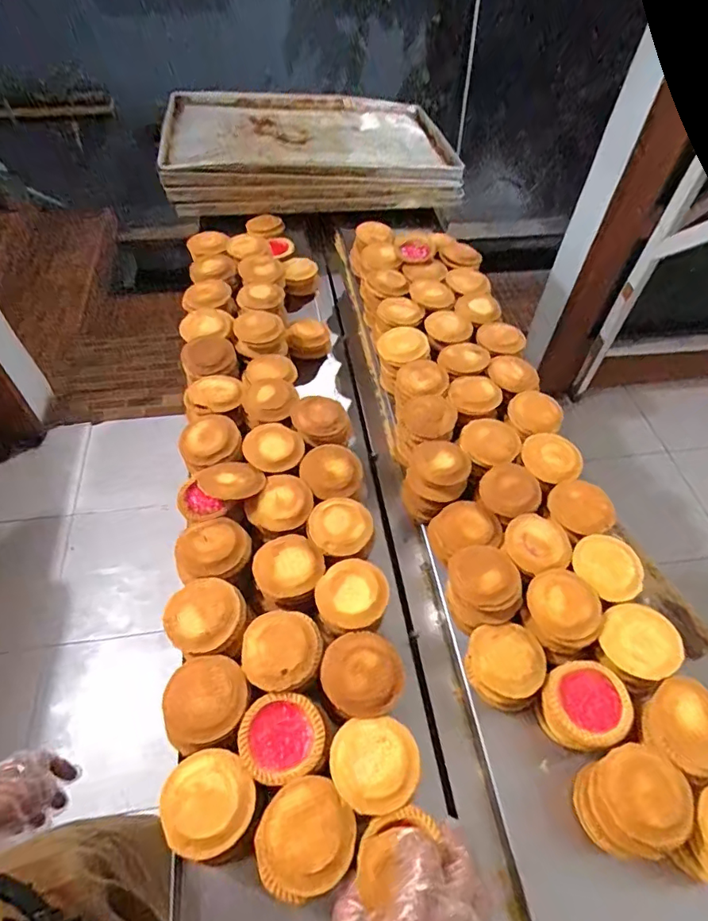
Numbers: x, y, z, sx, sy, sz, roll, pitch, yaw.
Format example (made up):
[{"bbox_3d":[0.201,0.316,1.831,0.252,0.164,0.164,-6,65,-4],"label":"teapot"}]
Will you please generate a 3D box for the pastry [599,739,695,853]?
[{"bbox_3d":[0.240,0.274,0.416,0.063,0.021,0.068,1,54,-2],"label":"pastry"}]

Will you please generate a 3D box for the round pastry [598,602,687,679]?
[{"bbox_3d":[0.277,0.176,0.493,0.069,0.016,0.069,-8,55,11],"label":"round pastry"}]

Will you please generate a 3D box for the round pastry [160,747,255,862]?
[{"bbox_3d":[-0.113,0.265,0.394,0.065,0.014,0.068,-18,57,-15],"label":"round pastry"}]

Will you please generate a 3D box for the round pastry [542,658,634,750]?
[{"bbox_3d":[0.214,0.223,0.467,0.065,0.029,0.070,1,54,-2],"label":"round pastry"}]

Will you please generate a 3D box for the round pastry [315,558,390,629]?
[{"bbox_3d":[-0.002,0.130,0.502,0.069,0.018,0.065,1,54,-2],"label":"round pastry"}]

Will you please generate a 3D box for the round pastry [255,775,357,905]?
[{"bbox_3d":[-0.037,0.287,0.386,0.075,0.013,0.069,1,54,-2],"label":"round pastry"}]

